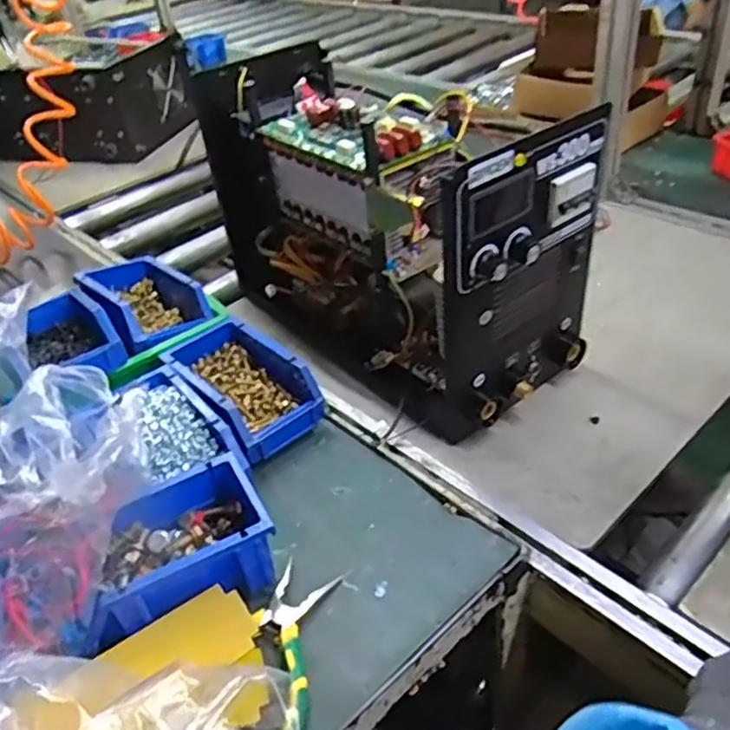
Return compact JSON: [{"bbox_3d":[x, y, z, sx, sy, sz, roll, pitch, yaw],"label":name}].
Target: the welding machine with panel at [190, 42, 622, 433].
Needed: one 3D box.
[{"bbox_3d":[0.018,-0.166,0.804,0.214,0.291,0.477,-28,42,-24],"label":"welding machine with panel"}]

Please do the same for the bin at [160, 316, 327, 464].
[{"bbox_3d":[-0.134,0.029,0.734,0.100,0.081,0.170,-34,45,-30],"label":"bin"}]

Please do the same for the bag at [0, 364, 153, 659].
[{"bbox_3d":[-0.247,0.107,0.545,0.164,0.124,0.187,24,48,34],"label":"bag"}]

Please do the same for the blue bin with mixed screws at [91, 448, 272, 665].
[{"bbox_3d":[-0.154,0.157,0.567,0.149,0.073,0.121,-20,40,-15],"label":"blue bin with mixed screws"}]

